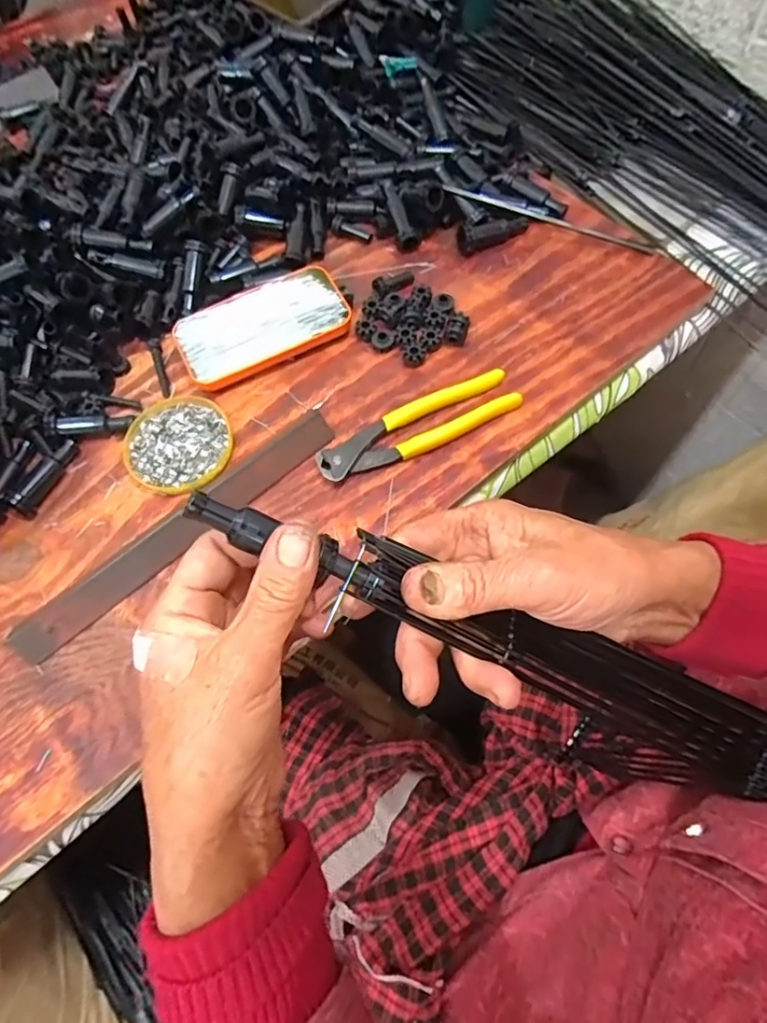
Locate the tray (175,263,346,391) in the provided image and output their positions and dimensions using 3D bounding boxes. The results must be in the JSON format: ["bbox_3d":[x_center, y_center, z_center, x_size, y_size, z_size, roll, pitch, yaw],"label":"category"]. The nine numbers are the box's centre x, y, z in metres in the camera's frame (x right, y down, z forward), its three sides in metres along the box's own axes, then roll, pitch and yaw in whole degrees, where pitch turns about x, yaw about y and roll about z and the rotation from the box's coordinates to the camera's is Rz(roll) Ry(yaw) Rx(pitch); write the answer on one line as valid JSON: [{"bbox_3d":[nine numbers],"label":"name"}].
[{"bbox_3d":[-0.103,-0.159,0.485,0.142,0.019,0.075,-28,66,-10],"label":"tray"}]

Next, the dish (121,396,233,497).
[{"bbox_3d":[-0.162,-0.053,0.452,0.083,0.010,0.082,-1,64,2],"label":"dish"}]

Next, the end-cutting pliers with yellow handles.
[{"bbox_3d":[0.027,-0.065,0.441,0.164,0.013,0.039,-23,65,-8],"label":"end-cutting pliers with yellow handles"}]

